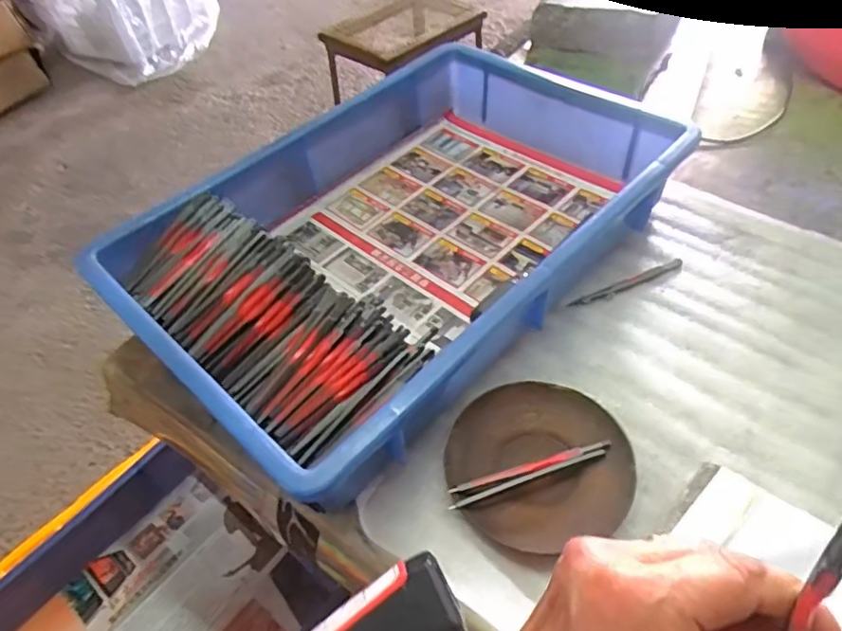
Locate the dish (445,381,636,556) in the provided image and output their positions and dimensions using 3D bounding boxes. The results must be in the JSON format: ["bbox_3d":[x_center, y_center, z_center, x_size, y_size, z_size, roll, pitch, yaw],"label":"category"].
[{"bbox_3d":[0.075,0.092,0.370,0.113,0.015,0.106,-3,49,3],"label":"dish"}]

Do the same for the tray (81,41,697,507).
[{"bbox_3d":[-0.009,-0.072,0.479,0.276,0.080,0.424,35,60,30],"label":"tray"}]

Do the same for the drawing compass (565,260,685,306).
[{"bbox_3d":[0.169,-0.025,0.470,0.108,0.004,0.011,-23,51,-14],"label":"drawing compass"}]

